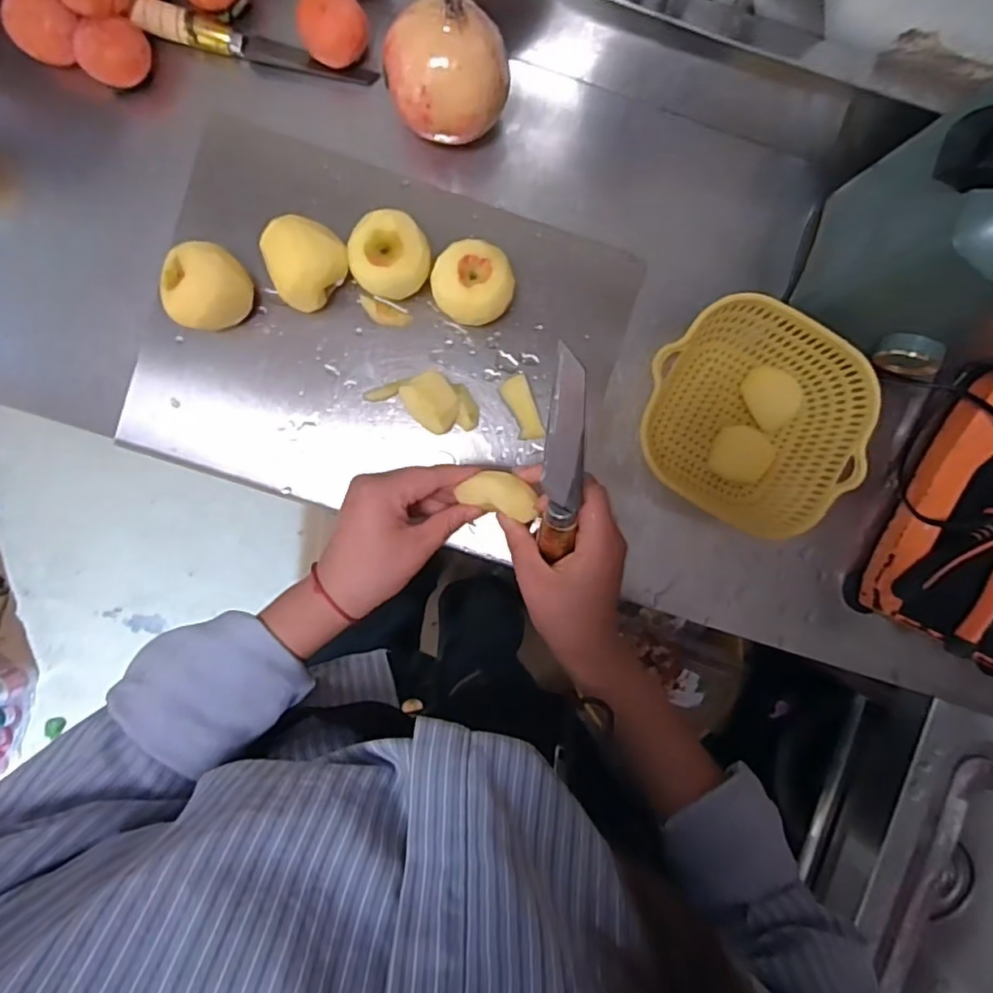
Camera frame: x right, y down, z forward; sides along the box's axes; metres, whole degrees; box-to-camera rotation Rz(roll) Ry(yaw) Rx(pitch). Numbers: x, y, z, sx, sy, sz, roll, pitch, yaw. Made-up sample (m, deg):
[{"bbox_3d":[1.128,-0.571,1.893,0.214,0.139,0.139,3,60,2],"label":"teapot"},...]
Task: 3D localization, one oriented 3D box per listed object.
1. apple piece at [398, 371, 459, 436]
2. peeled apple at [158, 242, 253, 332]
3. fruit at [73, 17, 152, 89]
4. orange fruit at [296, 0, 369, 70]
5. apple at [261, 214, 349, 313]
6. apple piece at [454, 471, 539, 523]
[{"bbox_3d":[-0.055,-0.081,0.515,0.041,0.027,0.051,-41,94,1],"label":"apple piece"},{"bbox_3d":[-0.235,-0.169,0.493,0.063,0.063,0.057,-41,94,1],"label":"peeled apple"},{"bbox_3d":[-0.315,-0.362,0.492,0.046,0.049,0.047,0,94,-2],"label":"fruit"},{"bbox_3d":[-0.133,-0.383,0.490,0.046,0.049,0.049,0,94,-2],"label":"orange fruit"},{"bbox_3d":[-0.159,-0.192,0.495,0.063,0.065,0.063,0,94,-2],"label":"apple"},{"bbox_3d":[0.000,-0.001,0.380,0.054,0.011,0.024,11,93,14],"label":"apple piece"}]

